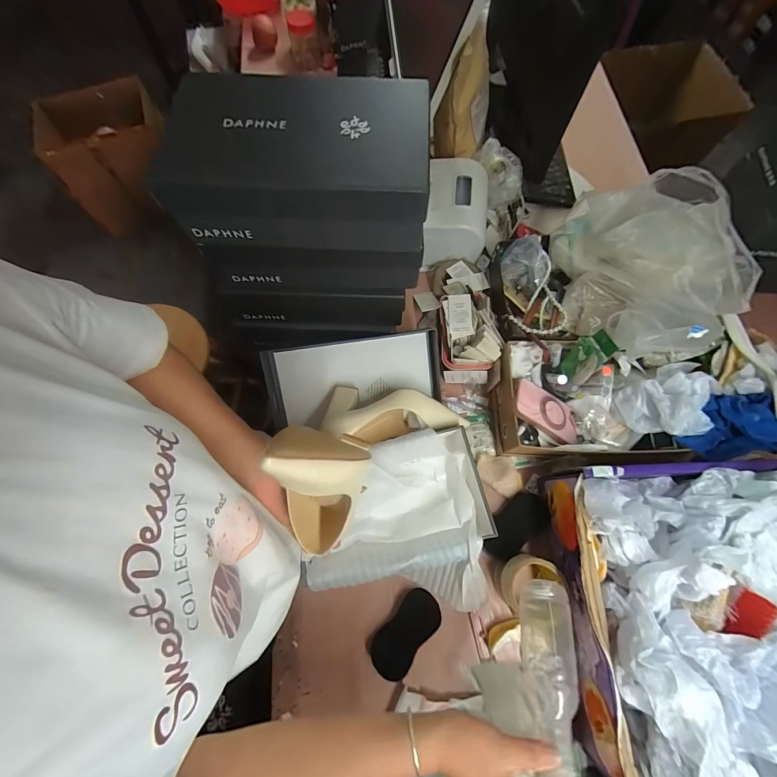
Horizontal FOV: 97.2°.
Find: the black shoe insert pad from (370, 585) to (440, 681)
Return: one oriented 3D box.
[{"bbox_3d":[0.029,0.389,0.546,0.065,0.006,0.131,34,71,29],"label":"black shoe insert pad"}]

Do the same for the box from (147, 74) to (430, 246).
[{"bbox_3d":[-0.105,-0.275,0.414,0.289,0.096,0.171,1,72,1],"label":"box"}]

